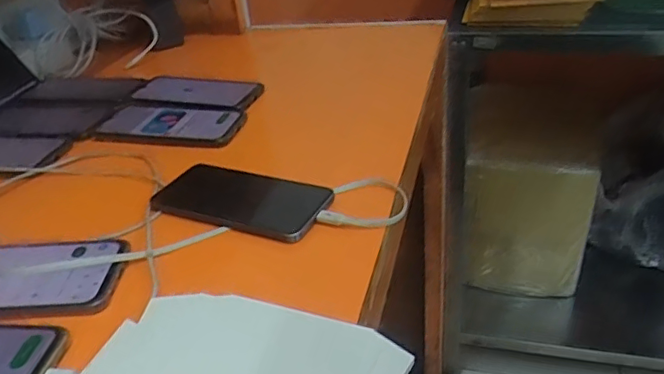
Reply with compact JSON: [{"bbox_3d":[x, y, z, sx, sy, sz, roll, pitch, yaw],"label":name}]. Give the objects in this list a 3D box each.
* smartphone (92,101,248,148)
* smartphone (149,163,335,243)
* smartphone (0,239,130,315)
[{"bbox_3d":[-0.194,-0.078,0.685,0.176,0.010,0.095,7,34,17],"label":"smartphone"},{"bbox_3d":[-0.084,0.010,0.529,0.164,0.007,0.080,11,35,22],"label":"smartphone"},{"bbox_3d":[-0.251,0.067,0.448,0.166,0.008,0.089,-2,32,3],"label":"smartphone"}]

